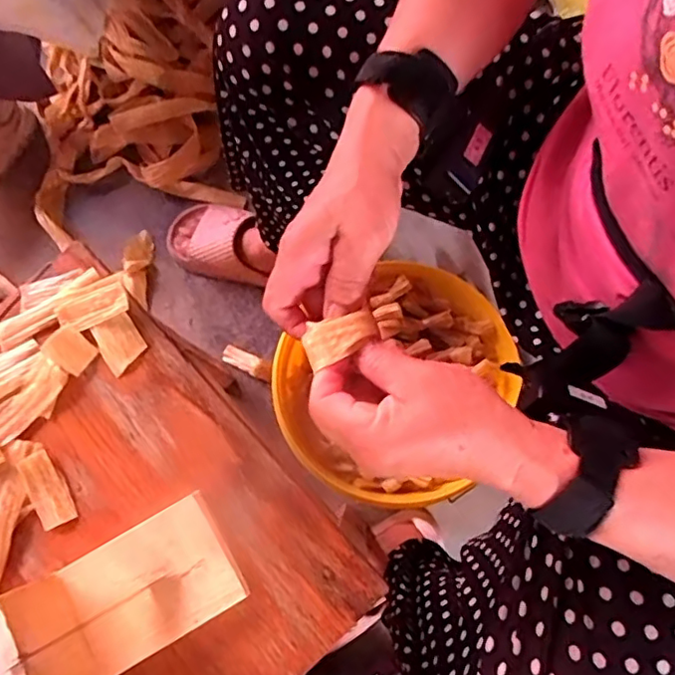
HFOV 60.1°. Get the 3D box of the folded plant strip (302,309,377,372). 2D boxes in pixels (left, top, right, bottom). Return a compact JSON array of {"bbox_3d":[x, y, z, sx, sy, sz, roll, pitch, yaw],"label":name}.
[{"bbox_3d":[0.002,-0.002,0.336,0.045,0.007,0.022,-27,80,-12],"label":"folded plant strip"}]

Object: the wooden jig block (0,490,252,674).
[{"bbox_3d":[-0.129,0.159,0.350,0.120,0.072,0.076,-29,80,-4],"label":"wooden jig block"}]

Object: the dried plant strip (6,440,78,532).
[{"bbox_3d":[-0.206,0.099,0.406,0.024,0.008,0.066,-30,80,-4],"label":"dried plant strip"}]

